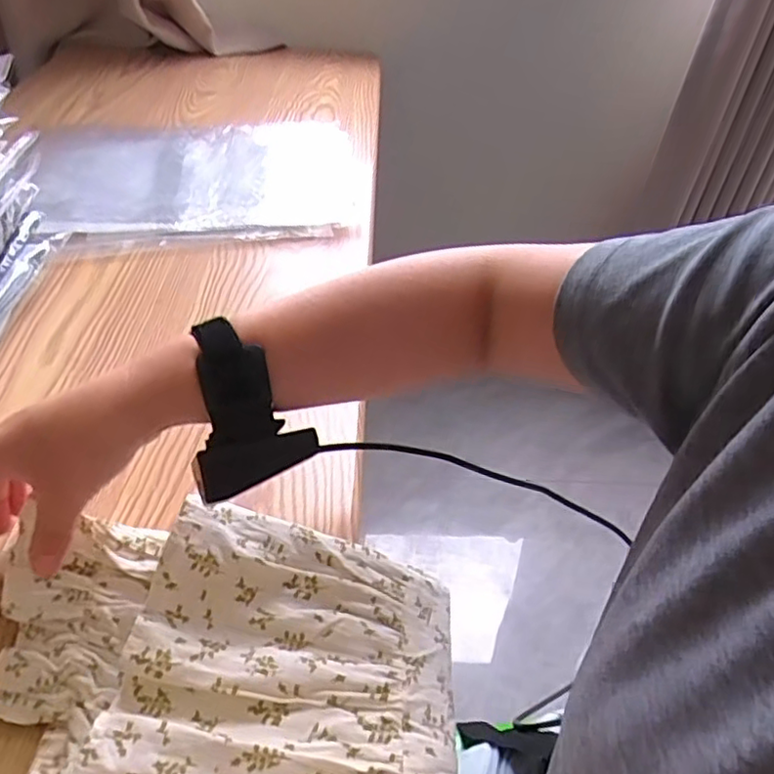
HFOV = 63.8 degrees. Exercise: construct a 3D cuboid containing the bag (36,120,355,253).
[{"bbox_3d":[-0.232,-0.274,0.787,0.388,0.020,0.332,-7,43,-14],"label":"bag"}]

